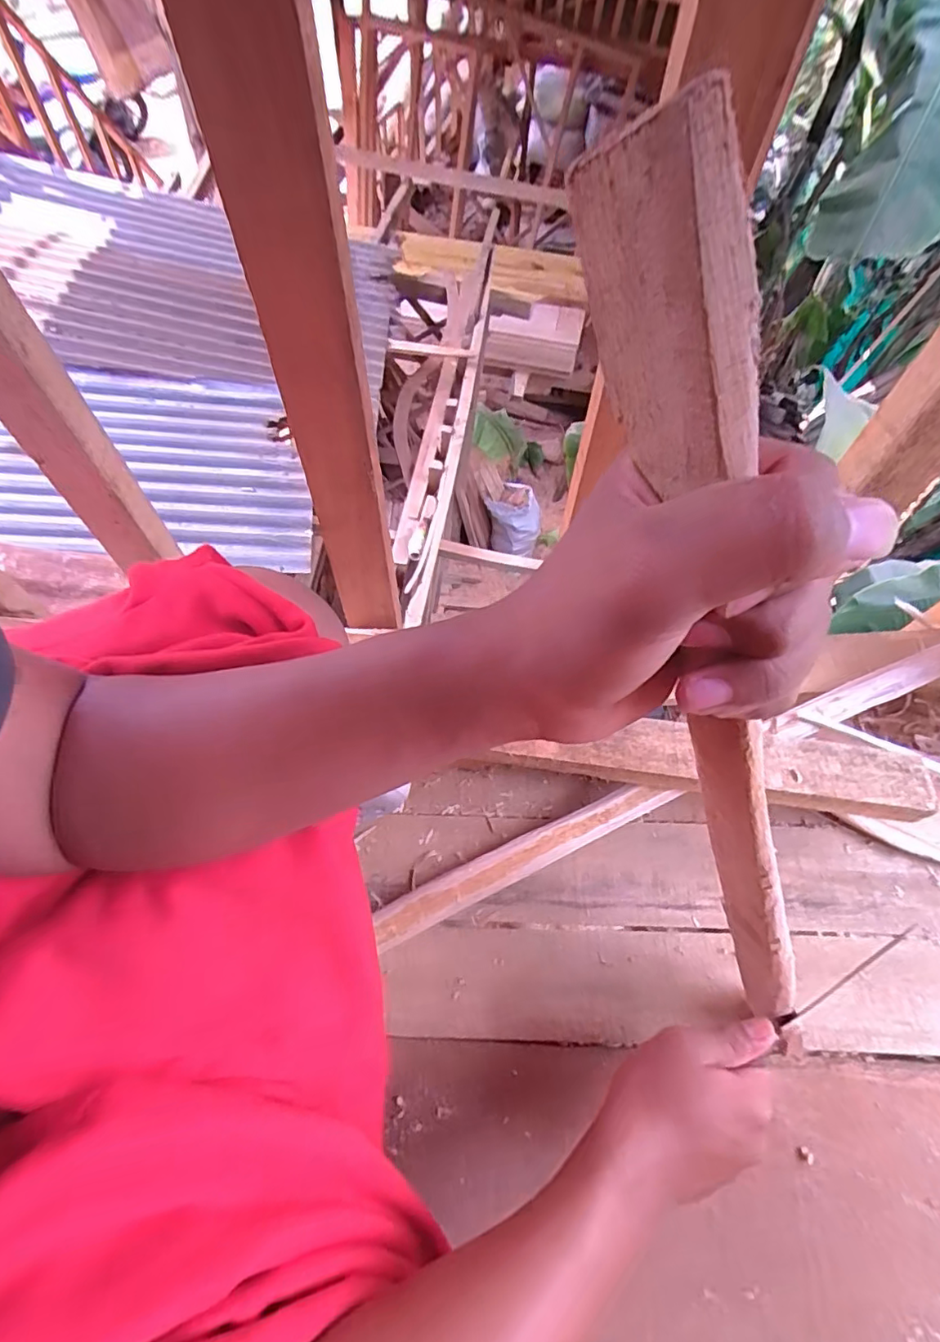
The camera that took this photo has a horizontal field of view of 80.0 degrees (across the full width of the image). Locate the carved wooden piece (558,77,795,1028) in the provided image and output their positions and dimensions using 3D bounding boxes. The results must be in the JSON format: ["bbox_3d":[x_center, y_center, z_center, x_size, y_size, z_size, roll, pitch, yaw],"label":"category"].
[{"bbox_3d":[0.108,0.056,0.236,0.046,0.440,0.024,21,59,43],"label":"carved wooden piece"}]

